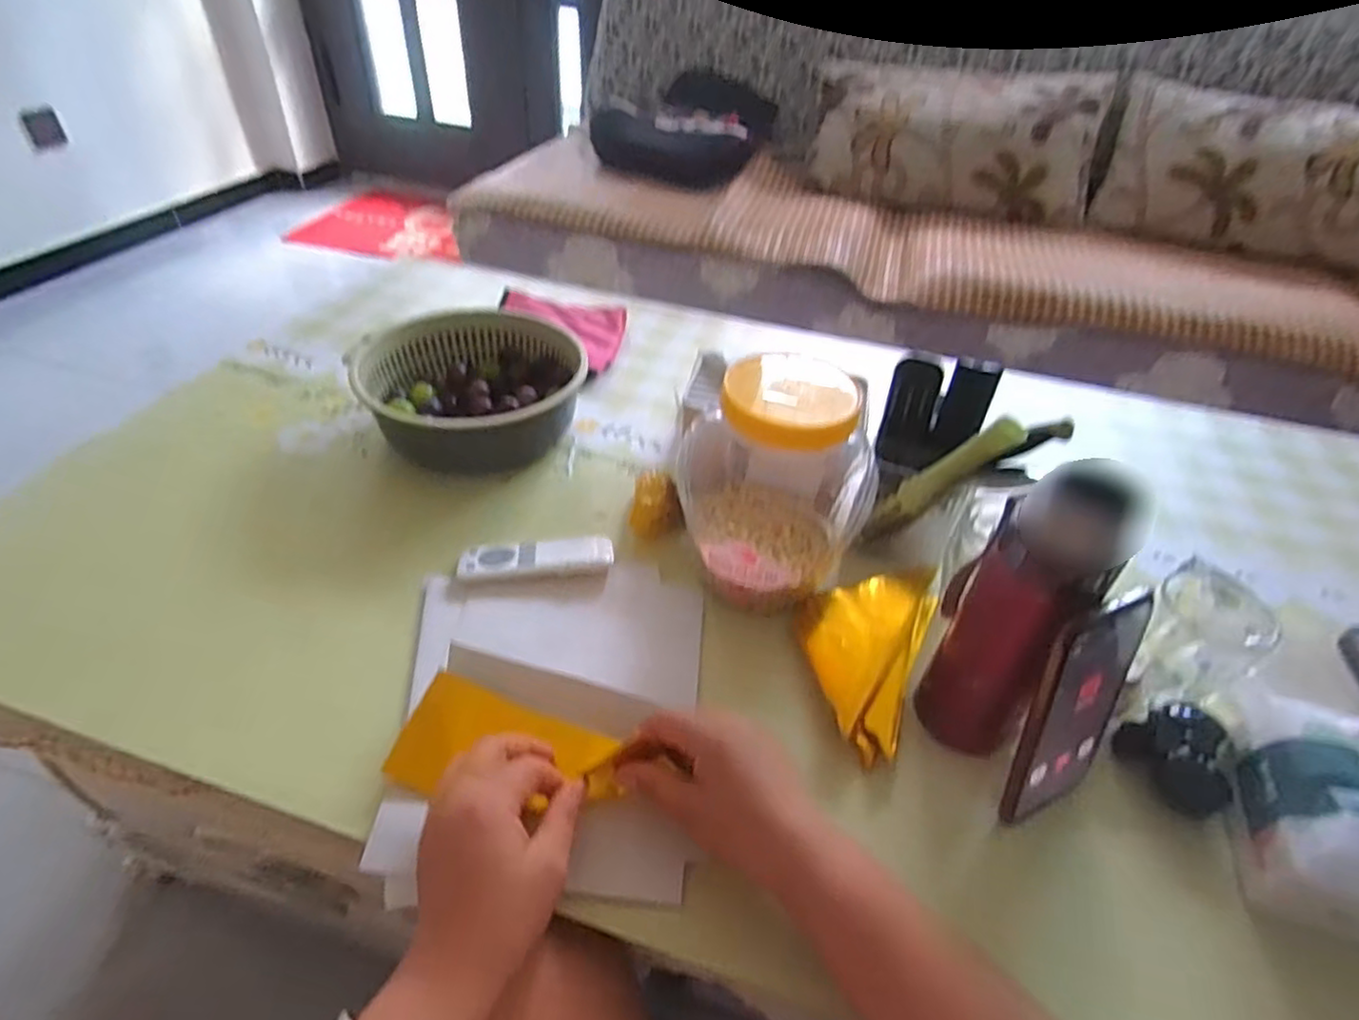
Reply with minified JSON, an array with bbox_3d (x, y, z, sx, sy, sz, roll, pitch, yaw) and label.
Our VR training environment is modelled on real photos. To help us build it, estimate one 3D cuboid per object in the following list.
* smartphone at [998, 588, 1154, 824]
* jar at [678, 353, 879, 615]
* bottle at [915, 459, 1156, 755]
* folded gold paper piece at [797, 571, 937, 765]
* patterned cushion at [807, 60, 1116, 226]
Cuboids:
[{"bbox_3d":[0.237,0.122,0.406,0.079,0.157,0.008,-18,33,-16],"label":"smartphone"},{"bbox_3d":[0.078,-0.023,0.535,0.133,0.191,0.156,15,43,10],"label":"jar"},{"bbox_3d":[0.206,0.064,0.420,0.072,0.227,0.062,30,48,25],"label":"bottle"},{"bbox_3d":[0.139,0.105,0.530,0.095,0.031,0.176,21,45,17],"label":"folded gold paper piece"},{"bbox_3d":[0.640,-0.864,1.578,0.644,0.238,0.311,12,43,7],"label":"patterned cushion"}]

